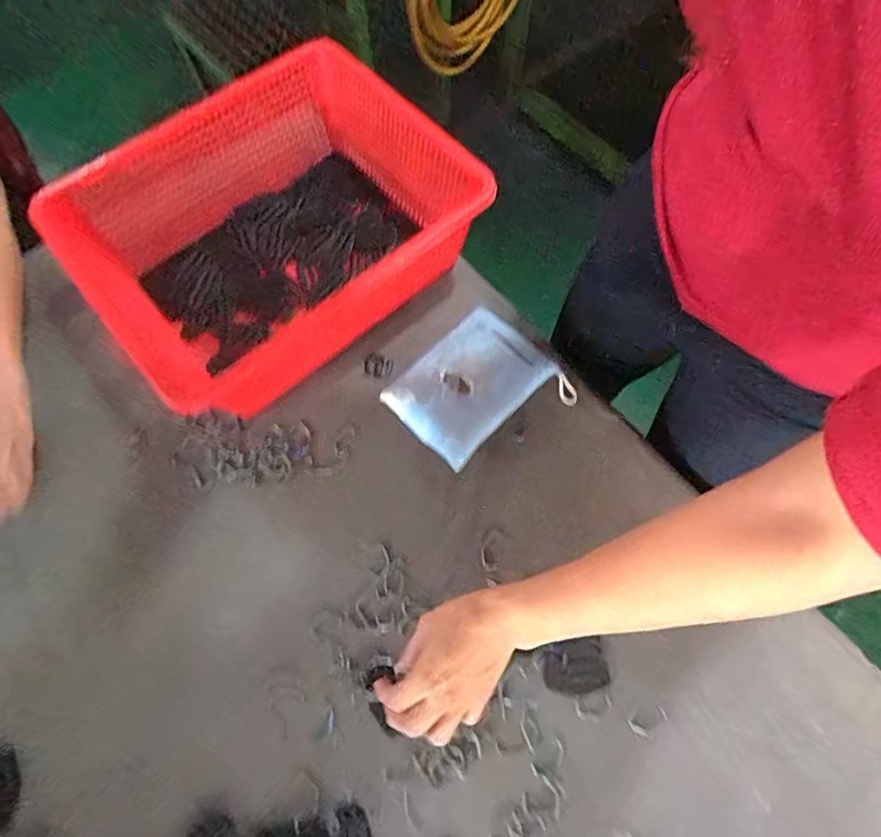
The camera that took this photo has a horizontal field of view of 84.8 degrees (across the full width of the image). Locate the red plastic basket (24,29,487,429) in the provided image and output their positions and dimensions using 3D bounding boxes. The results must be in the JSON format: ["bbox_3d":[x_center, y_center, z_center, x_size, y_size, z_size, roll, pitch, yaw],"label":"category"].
[{"bbox_3d":[-0.177,-0.206,0.533,0.375,0.125,0.303,-42,75,-14],"label":"red plastic basket"}]

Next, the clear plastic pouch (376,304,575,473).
[{"bbox_3d":[0.036,-0.032,0.528,0.163,0.031,0.130,-41,75,-14],"label":"clear plastic pouch"}]

